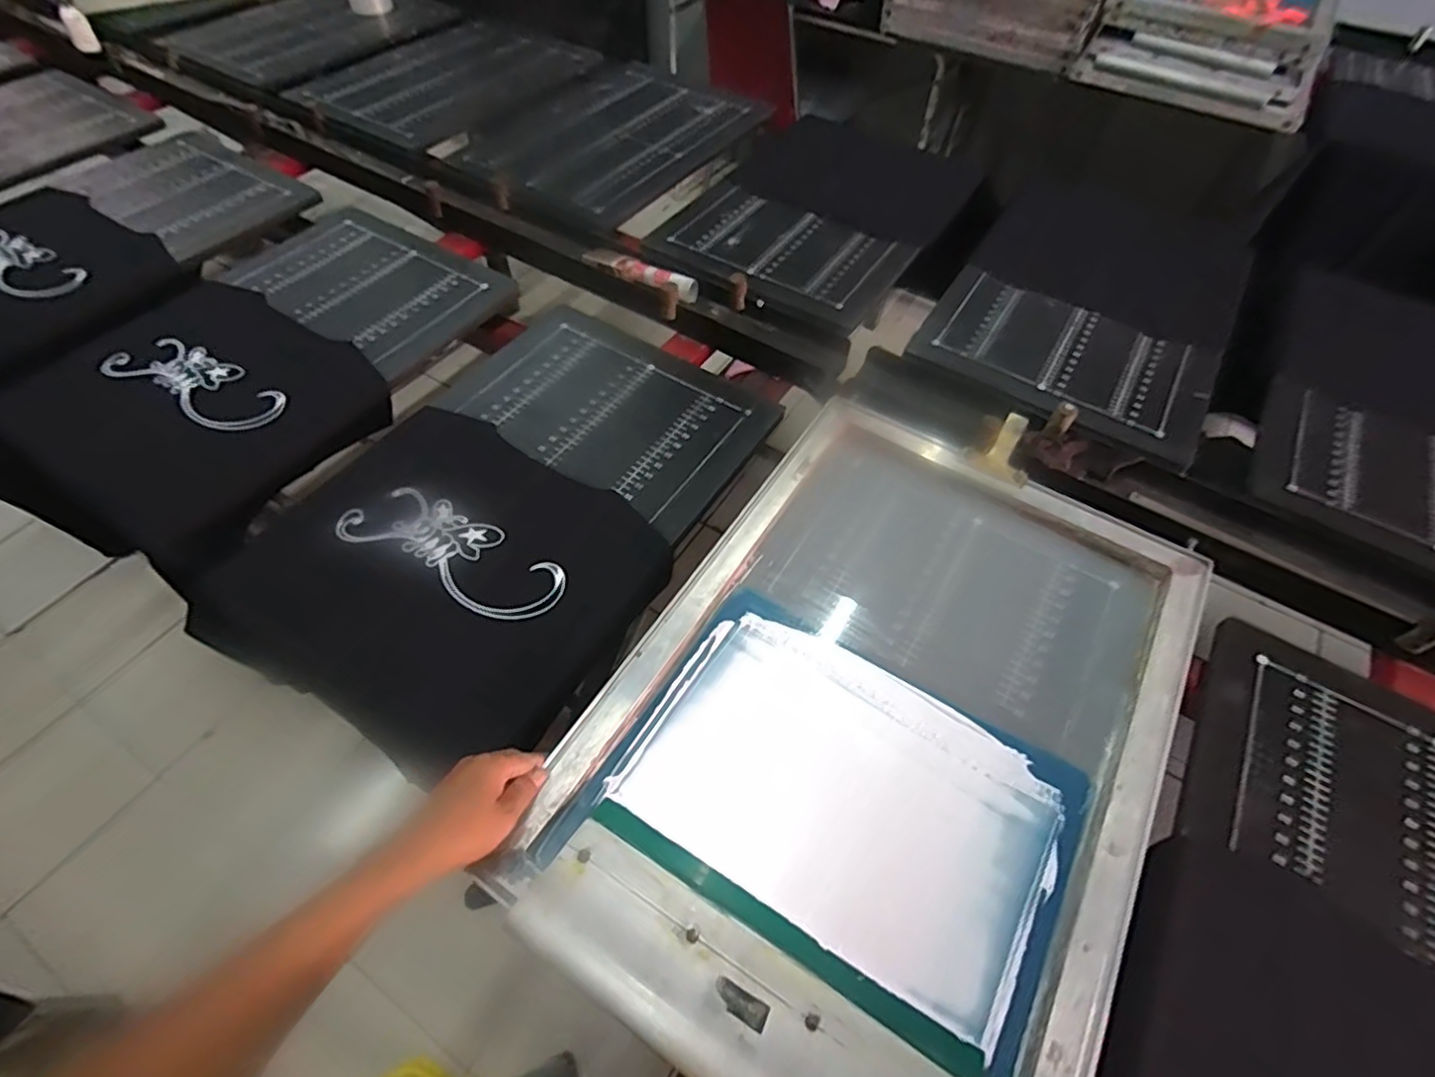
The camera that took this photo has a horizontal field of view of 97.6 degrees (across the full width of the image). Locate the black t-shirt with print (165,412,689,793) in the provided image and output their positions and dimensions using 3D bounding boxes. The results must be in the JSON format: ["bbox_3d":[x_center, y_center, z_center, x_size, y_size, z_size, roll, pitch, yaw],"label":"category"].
[{"bbox_3d":[-0.343,0.046,0.739,0.475,0.104,0.374,29,59,16],"label":"black t-shirt with print"}]

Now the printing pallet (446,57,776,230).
[{"bbox_3d":[-0.221,-0.849,1.285,0.458,0.034,0.608,30,62,17],"label":"printing pallet"}]

